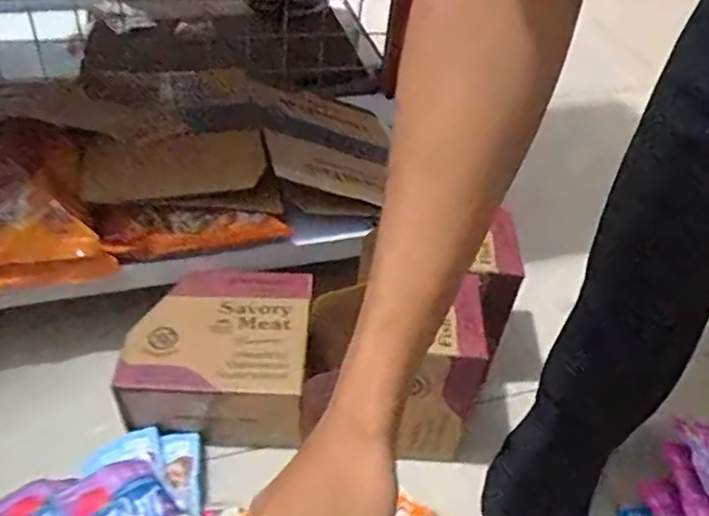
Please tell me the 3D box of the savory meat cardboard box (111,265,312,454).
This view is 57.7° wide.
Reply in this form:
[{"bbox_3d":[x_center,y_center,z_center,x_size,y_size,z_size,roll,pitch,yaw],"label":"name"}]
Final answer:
[{"bbox_3d":[-0.138,0.099,0.676,0.171,0.099,0.159,4,44,-1],"label":"savory meat cardboard box"}]

